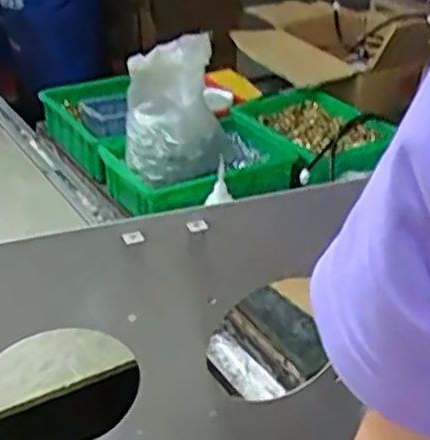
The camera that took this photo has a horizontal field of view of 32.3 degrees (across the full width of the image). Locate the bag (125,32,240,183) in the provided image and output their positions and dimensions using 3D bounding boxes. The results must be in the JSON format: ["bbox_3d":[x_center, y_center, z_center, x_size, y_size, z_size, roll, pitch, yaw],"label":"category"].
[{"bbox_3d":[-0.048,-0.153,1.008,0.146,0.175,0.099,-1,31,-2],"label":"bag"}]

